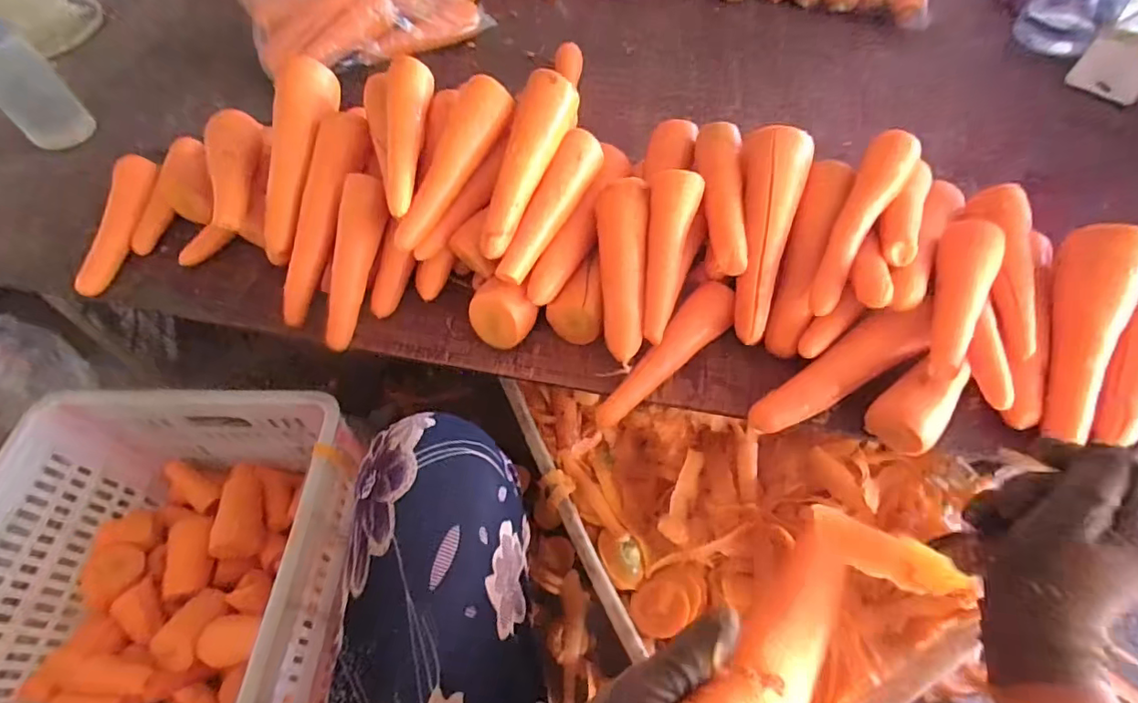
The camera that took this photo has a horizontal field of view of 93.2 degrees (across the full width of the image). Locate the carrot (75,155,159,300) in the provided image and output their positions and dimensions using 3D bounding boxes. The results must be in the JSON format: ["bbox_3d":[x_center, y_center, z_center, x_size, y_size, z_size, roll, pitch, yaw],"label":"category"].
[{"bbox_3d":[-0.515,-0.147,0.614,0.037,0.030,0.175,2,70,4],"label":"carrot"}]

